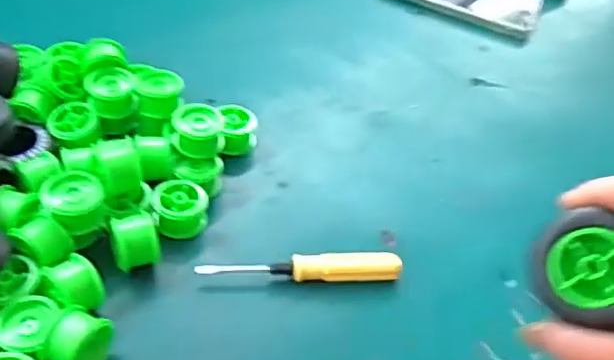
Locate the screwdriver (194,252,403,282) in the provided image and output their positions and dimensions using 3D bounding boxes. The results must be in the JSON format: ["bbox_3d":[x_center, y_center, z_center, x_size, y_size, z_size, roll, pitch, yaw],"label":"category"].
[{"bbox_3d":[-0.002,0.057,0.397,0.124,0.020,0.015,-1,46,-9],"label":"screwdriver"}]

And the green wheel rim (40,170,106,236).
[{"bbox_3d":[-0.136,0.012,0.377,0.033,0.020,0.032,-8,46,-15],"label":"green wheel rim"}]

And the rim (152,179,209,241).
[{"bbox_3d":[-0.081,0.019,0.418,0.034,0.028,0.035,-8,47,-15],"label":"rim"}]

